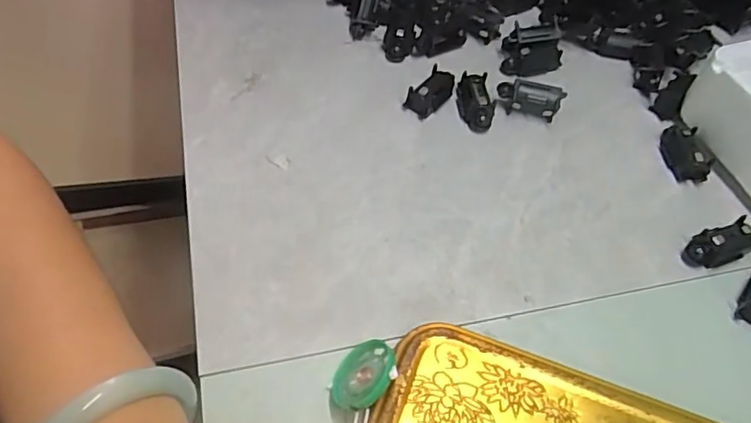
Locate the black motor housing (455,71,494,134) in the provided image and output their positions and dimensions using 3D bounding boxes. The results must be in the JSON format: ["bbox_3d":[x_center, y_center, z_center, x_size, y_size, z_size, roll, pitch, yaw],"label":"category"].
[{"bbox_3d":[0.055,-0.060,0.320,0.017,0.014,0.034,2,54,-4],"label":"black motor housing"}]

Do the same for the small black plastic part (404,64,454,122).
[{"bbox_3d":[0.030,-0.066,0.322,0.015,0.012,0.031,35,58,18],"label":"small black plastic part"}]

